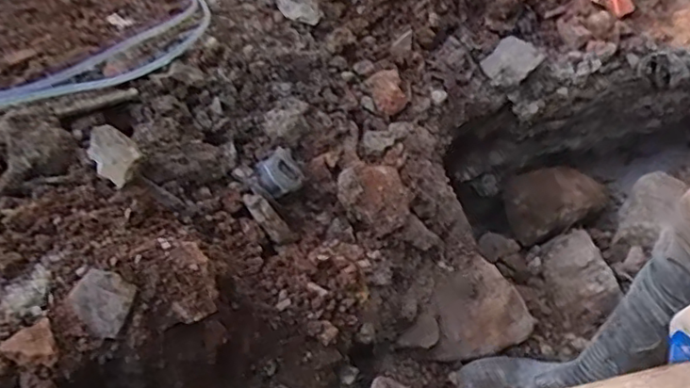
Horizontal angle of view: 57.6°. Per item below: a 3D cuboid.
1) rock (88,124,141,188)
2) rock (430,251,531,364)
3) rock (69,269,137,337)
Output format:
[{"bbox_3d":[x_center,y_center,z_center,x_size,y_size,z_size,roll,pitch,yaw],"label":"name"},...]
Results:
[{"bbox_3d":[-0.274,-0.050,0.746,0.050,0.029,0.092,-33,52,-25],"label":"rock"},{"bbox_3d":[0.188,0.176,0.942,0.175,0.085,0.118,-28,50,-21],"label":"rock"},{"bbox_3d":[-0.230,0.100,0.597,0.057,0.008,0.053,3,71,-10],"label":"rock"}]

